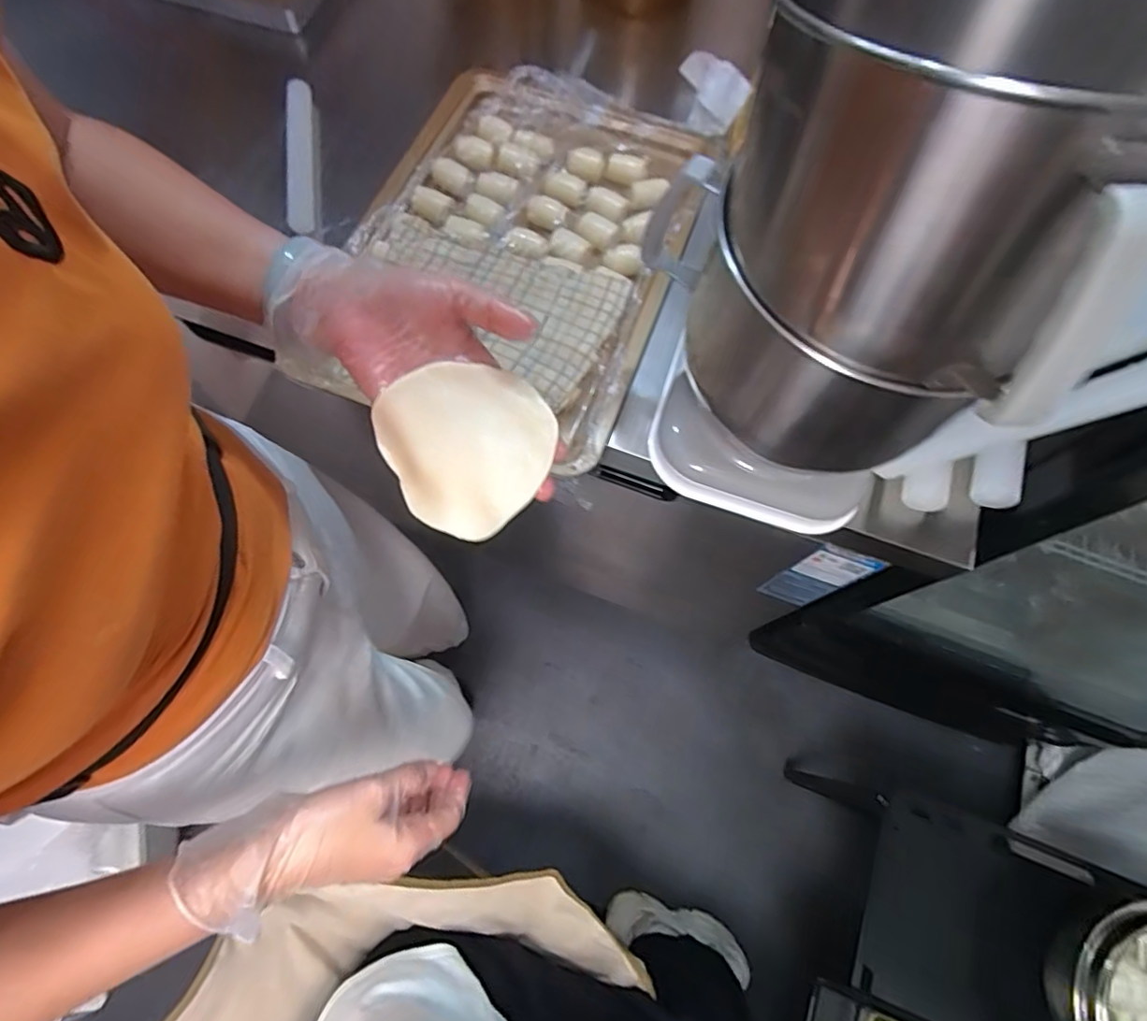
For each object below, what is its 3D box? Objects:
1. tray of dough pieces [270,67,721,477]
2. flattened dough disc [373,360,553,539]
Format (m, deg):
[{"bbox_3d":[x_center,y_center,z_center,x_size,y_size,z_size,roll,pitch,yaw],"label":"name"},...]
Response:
[{"bbox_3d":[-0.061,-0.295,0.639,0.336,0.033,0.469,18,70,6],"label":"tray of dough pieces"},{"bbox_3d":[-0.060,-0.037,0.339,0.096,0.014,0.098,-1,83,6],"label":"flattened dough disc"}]

